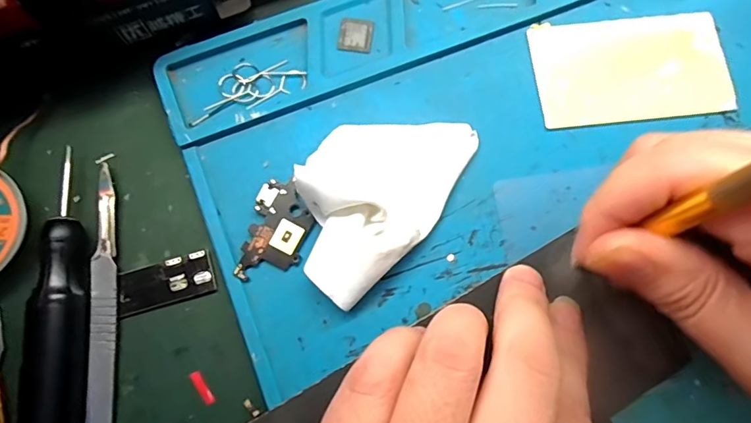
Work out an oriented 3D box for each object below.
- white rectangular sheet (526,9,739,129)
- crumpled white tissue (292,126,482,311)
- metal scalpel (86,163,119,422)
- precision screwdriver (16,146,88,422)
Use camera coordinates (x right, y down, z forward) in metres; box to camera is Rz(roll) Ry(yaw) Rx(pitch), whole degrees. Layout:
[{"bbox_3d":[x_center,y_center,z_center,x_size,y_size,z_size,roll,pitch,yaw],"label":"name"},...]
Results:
[{"bbox_3d":[0.106,-0.060,0.195,0.080,0.004,0.047,-6,78,-2],"label":"white rectangular sheet"},{"bbox_3d":[0.001,-0.010,0.174,0.080,0.021,0.050,-44,83,-8],"label":"crumpled white tissue"},{"bbox_3d":[-0.097,0.041,0.169,0.010,0.006,0.118,-6,78,-2],"label":"metal scalpel"},{"bbox_3d":[-0.109,0.054,0.159,0.017,0.017,0.142,-6,78,-2],"label":"precision screwdriver"}]

